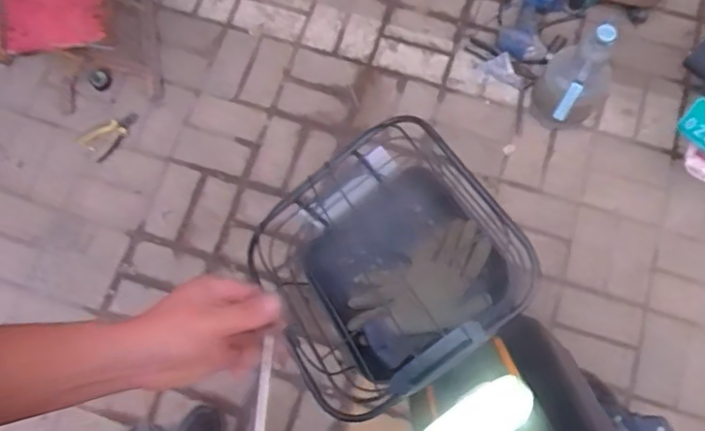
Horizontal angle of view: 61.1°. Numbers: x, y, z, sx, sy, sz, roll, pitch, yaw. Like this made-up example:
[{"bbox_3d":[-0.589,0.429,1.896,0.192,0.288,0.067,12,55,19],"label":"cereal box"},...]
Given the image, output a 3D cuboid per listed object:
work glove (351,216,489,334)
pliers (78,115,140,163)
[{"bbox_3d":[0.098,0.105,0.838,0.223,0.020,0.126,-32,61,23],"label":"work glove"},{"bbox_3d":[-0.606,-0.206,1.498,0.152,0.020,0.085,-40,78,-9],"label":"pliers"}]

